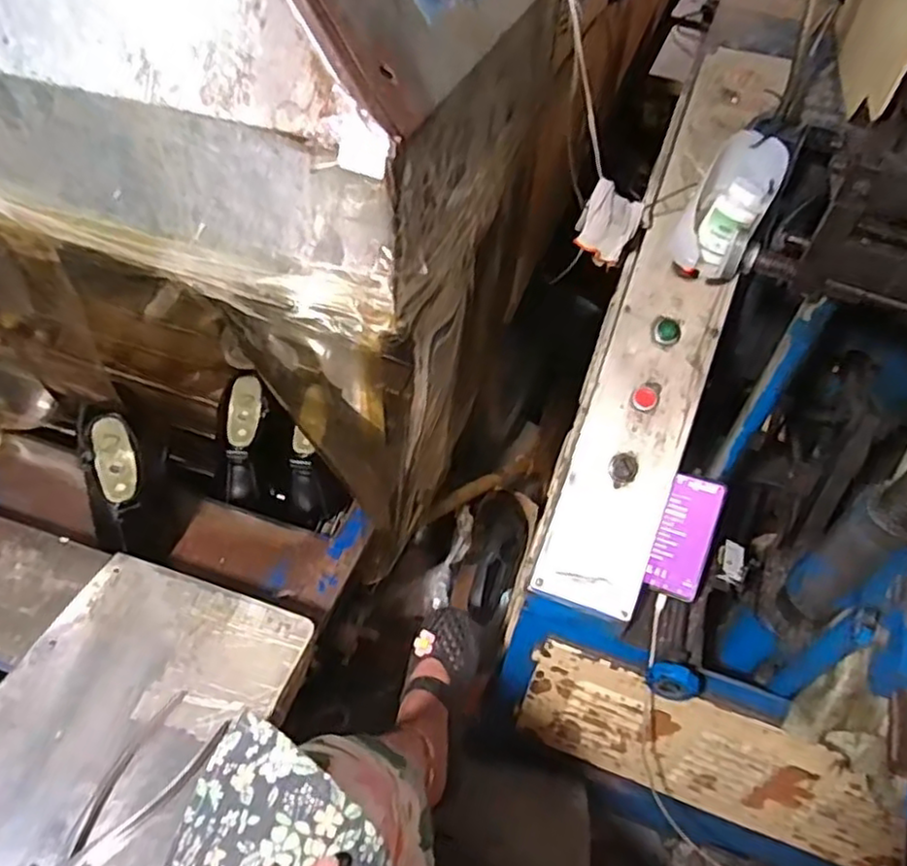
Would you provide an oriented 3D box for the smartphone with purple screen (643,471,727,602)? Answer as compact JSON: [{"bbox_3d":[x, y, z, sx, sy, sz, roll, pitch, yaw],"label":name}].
[{"bbox_3d":[0.302,0.134,0.890,0.066,0.012,0.156,17,82,25],"label":"smartphone with purple screen"}]

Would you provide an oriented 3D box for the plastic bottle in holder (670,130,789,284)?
[{"bbox_3d":[0.328,-0.264,0.811,0.086,0.167,0.075,36,22,21],"label":"plastic bottle in holder"}]

